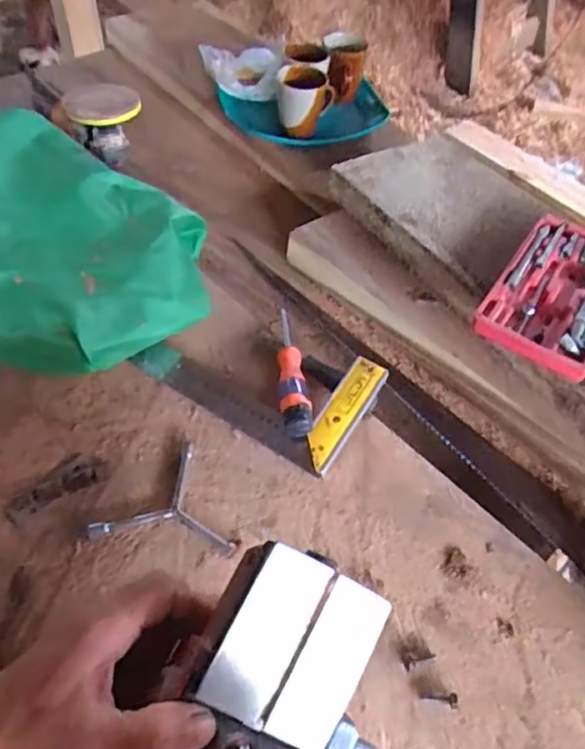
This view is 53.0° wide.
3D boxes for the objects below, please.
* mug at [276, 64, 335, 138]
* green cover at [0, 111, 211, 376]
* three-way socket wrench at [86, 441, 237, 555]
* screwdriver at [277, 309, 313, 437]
[{"bbox_3d":[0.018,-0.419,0.912,0.087,0.084,0.079,6,52,0],"label":"mug"},{"bbox_3d":[-0.264,-0.141,0.627,0.330,0.166,0.241,6,52,0],"label":"green cover"},{"bbox_3d":[-0.125,0.127,0.527,0.112,0.013,0.120,-19,56,-18],"label":"three-way socket wrench"},{"bbox_3d":[-0.003,-0.011,0.629,0.030,0.031,0.186,-1,44,-6],"label":"screwdriver"}]

